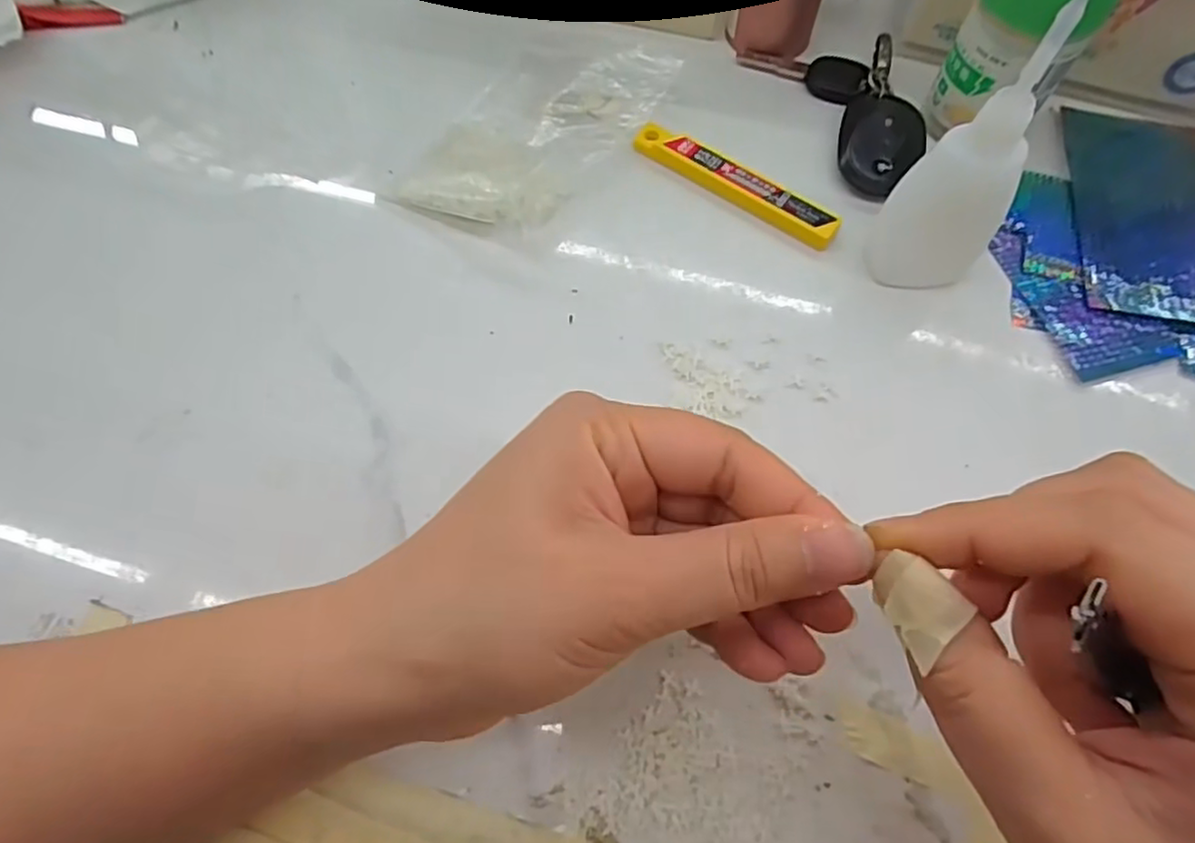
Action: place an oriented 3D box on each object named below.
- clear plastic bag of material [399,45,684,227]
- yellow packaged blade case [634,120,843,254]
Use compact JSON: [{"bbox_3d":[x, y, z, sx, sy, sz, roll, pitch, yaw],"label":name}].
[{"bbox_3d":[-0.028,-0.137,0.312,0.082,0.017,0.125,27,68,12],"label":"clear plastic bag of material"},{"bbox_3d":[0.062,-0.108,0.302,0.102,0.010,0.018,35,69,15],"label":"yellow packaged blade case"}]

